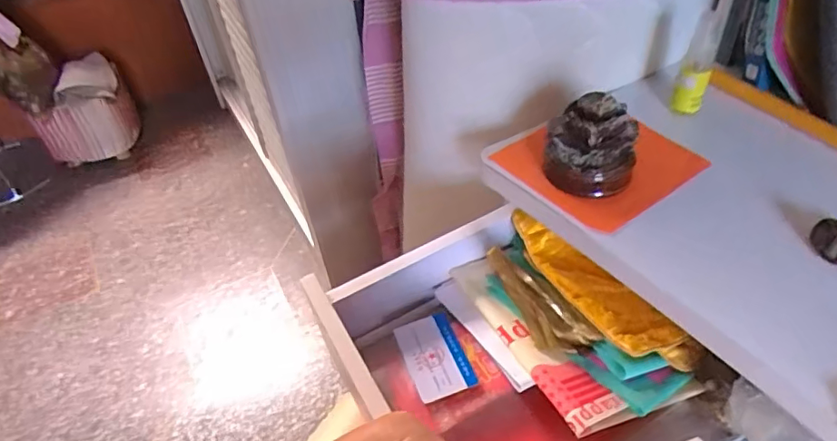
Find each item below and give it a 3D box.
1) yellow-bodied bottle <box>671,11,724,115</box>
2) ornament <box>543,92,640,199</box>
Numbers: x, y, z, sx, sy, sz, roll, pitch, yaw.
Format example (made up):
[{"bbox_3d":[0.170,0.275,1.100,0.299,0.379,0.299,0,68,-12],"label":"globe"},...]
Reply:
[{"bbox_3d":[0.274,-0.152,0.546,0.026,0.102,0.019,22,50,27],"label":"yellow-bodied bottle"},{"bbox_3d":[0.158,-0.070,0.508,0.079,0.064,0.071,6,45,12],"label":"ornament"}]

